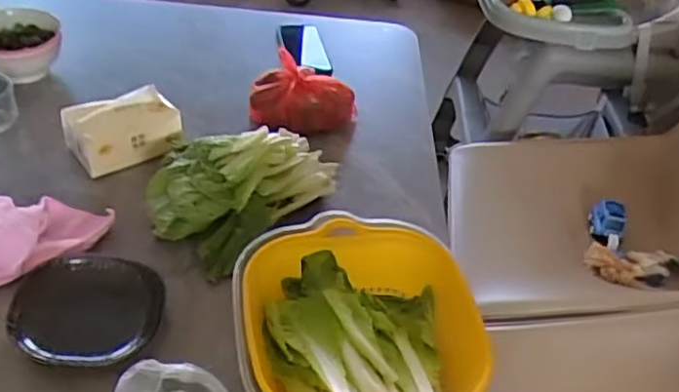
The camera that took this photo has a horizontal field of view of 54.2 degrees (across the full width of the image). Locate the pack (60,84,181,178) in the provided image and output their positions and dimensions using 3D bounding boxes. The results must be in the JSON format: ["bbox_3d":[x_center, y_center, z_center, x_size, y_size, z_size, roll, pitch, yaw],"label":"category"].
[{"bbox_3d":[-0.283,-0.090,0.872,0.132,0.065,0.080,-24,51,-30],"label":"pack"}]

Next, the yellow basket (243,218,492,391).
[{"bbox_3d":[0.020,0.137,0.657,0.216,0.077,0.225,-6,44,-15],"label":"yellow basket"}]

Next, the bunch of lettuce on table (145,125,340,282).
[{"bbox_3d":[-0.125,-0.028,0.818,0.153,0.089,0.229,36,49,27],"label":"bunch of lettuce on table"}]

